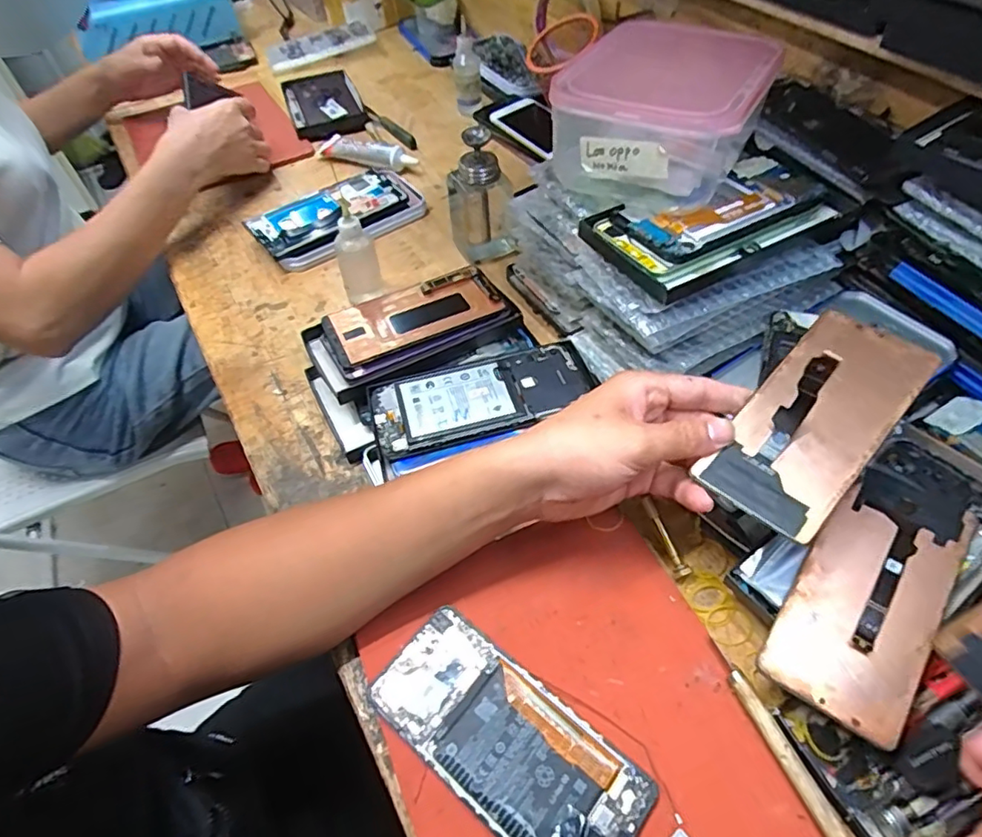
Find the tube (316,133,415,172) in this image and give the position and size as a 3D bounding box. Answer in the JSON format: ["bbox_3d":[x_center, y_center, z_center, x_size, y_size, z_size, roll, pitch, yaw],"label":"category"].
[{"bbox_3d":[-0.159,-0.330,0.709,0.132,0.027,0.046,17,56,16],"label":"tube"}]

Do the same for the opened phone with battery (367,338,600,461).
[{"bbox_3d":[-0.005,-0.018,0.445,0.173,0.011,0.075,-14,54,-7],"label":"opened phone with battery"}]

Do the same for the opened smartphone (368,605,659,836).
[{"bbox_3d":[0.008,0.183,0.325,0.157,0.011,0.071,33,62,24],"label":"opened smartphone"}]

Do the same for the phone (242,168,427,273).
[{"bbox_3d":[-0.166,-0.225,0.633,0.182,0.027,0.097,-29,57,-17],"label":"phone"}]

